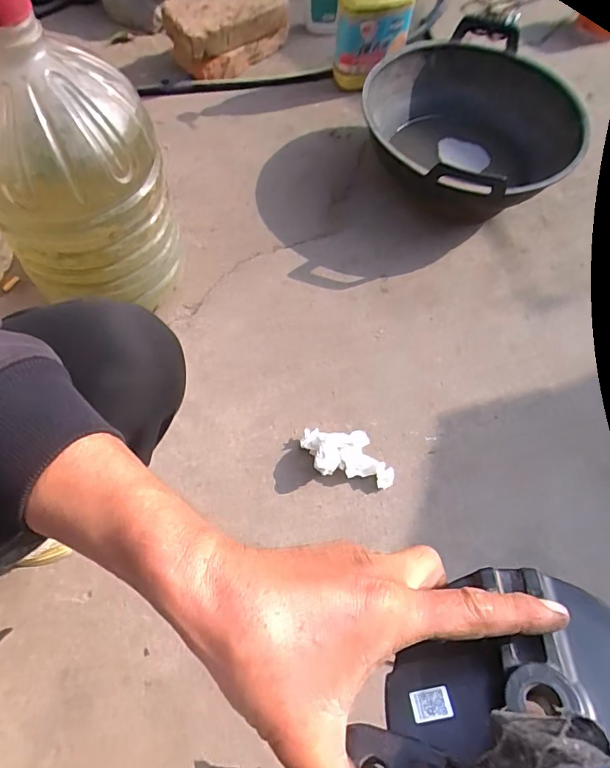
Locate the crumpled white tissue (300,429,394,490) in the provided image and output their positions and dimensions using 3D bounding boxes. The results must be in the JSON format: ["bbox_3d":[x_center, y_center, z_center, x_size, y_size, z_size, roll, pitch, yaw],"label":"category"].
[{"bbox_3d":[0.062,0.099,0.668,0.136,0.046,0.077,23,65,-5],"label":"crumpled white tissue"}]

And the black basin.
[{"bbox_3d":[0.290,-0.461,0.896,0.362,0.158,0.397,-13,64,-7],"label":"black basin"}]

